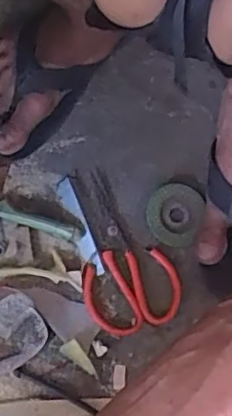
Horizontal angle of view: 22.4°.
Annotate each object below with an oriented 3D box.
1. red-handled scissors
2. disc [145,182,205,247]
[{"bbox_3d":[0.002,0.038,0.626,0.095,0.013,0.186,-16,75,-6],"label":"red-handled scissors"},{"bbox_3d":[0.063,0.006,0.635,0.059,0.004,0.069,15,74,3],"label":"disc"}]

